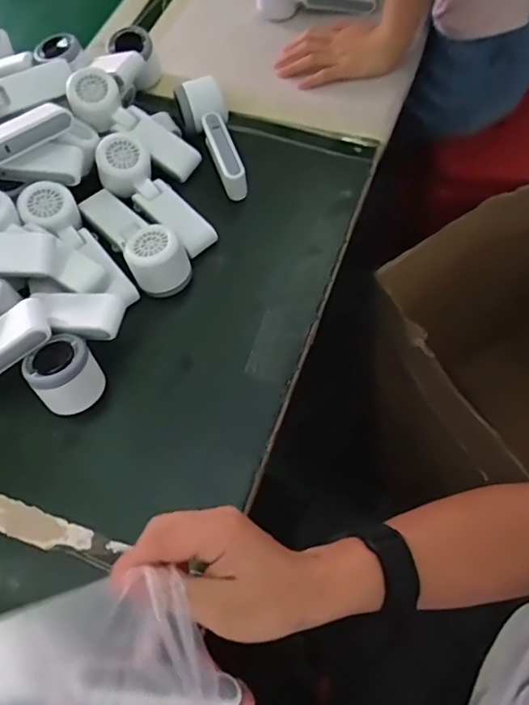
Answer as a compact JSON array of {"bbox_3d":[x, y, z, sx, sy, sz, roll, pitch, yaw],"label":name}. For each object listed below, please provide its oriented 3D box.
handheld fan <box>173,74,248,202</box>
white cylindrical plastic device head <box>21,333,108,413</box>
[{"bbox_3d":[-0.056,-0.250,0.630,0.048,0.046,0.150,-22,78,-8],"label":"handheld fan"},{"bbox_3d":[-0.180,0.023,0.503,0.058,0.055,0.054,-2,62,3],"label":"white cylindrical plastic device head"}]

